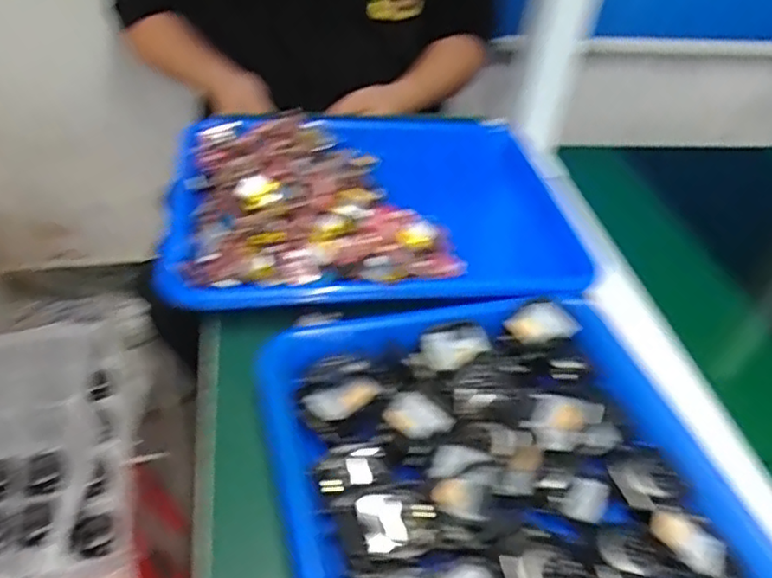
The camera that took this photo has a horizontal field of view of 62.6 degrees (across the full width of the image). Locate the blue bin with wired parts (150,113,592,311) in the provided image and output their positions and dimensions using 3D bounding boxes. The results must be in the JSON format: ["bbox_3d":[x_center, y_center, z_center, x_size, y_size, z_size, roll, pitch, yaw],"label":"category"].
[{"bbox_3d":[-0.016,-0.070,0.546,0.323,0.073,0.252,-4,47,-8],"label":"blue bin with wired parts"}]

